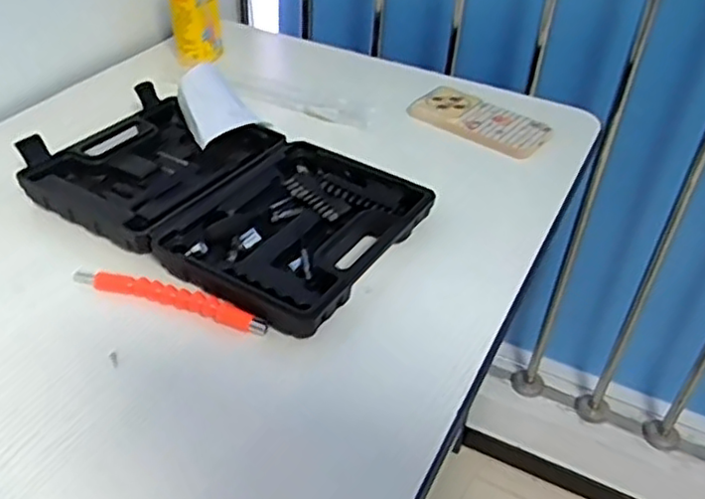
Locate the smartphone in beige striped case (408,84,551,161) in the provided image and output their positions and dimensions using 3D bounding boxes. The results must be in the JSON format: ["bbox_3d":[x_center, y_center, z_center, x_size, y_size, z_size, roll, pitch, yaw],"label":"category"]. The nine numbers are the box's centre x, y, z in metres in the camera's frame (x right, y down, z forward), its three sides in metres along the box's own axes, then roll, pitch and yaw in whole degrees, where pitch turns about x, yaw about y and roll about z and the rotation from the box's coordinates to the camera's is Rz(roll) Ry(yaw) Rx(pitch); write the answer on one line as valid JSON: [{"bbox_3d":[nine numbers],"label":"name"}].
[{"bbox_3d":[0.149,-0.153,0.778,0.153,0.016,0.074,26,44,25],"label":"smartphone in beige striped case"}]

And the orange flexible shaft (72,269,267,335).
[{"bbox_3d":[-0.145,0.037,0.530,0.165,0.010,0.018,15,40,14],"label":"orange flexible shaft"}]

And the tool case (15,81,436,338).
[{"bbox_3d":[-0.119,-0.056,0.626,0.342,0.032,0.211,25,44,24],"label":"tool case"}]

